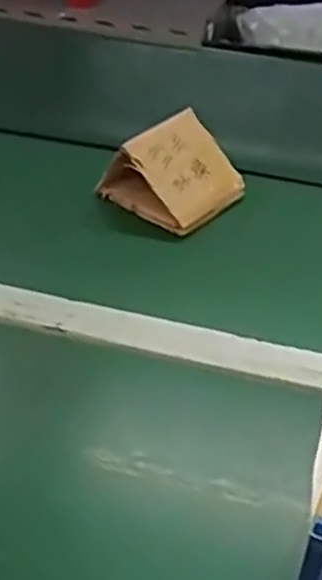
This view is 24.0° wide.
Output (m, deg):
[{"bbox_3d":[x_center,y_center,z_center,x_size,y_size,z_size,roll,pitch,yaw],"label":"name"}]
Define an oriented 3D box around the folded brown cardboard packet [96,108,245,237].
[{"bbox_3d":[0.013,-0.120,0.750,0.098,0.076,0.104,32,48,32],"label":"folded brown cardboard packet"}]

